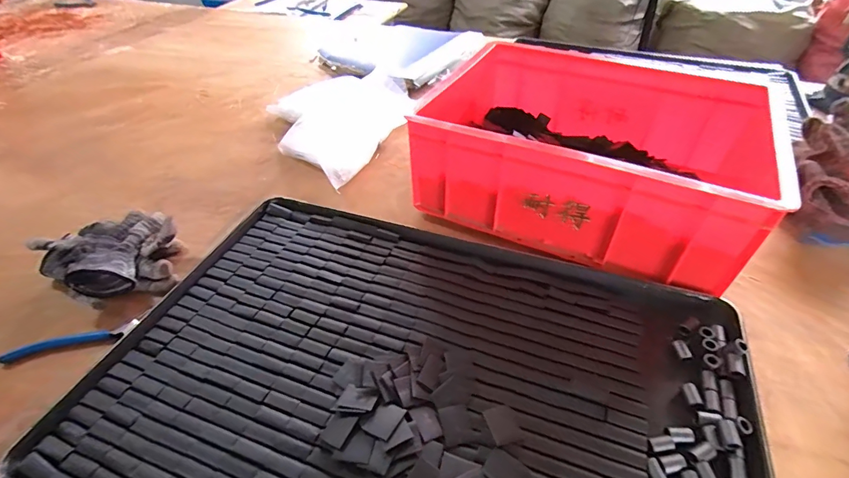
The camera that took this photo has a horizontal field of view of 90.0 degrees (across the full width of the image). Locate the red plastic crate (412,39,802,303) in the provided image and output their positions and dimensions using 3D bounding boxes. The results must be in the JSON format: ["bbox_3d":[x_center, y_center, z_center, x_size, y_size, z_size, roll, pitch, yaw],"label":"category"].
[{"bbox_3d":[0.224,-0.122,0.580,0.395,0.142,0.292,18,46,21],"label":"red plastic crate"}]

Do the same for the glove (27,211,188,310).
[{"bbox_3d":[-0.367,0.020,0.521,0.154,0.049,0.143,-1,42,1],"label":"glove"}]

